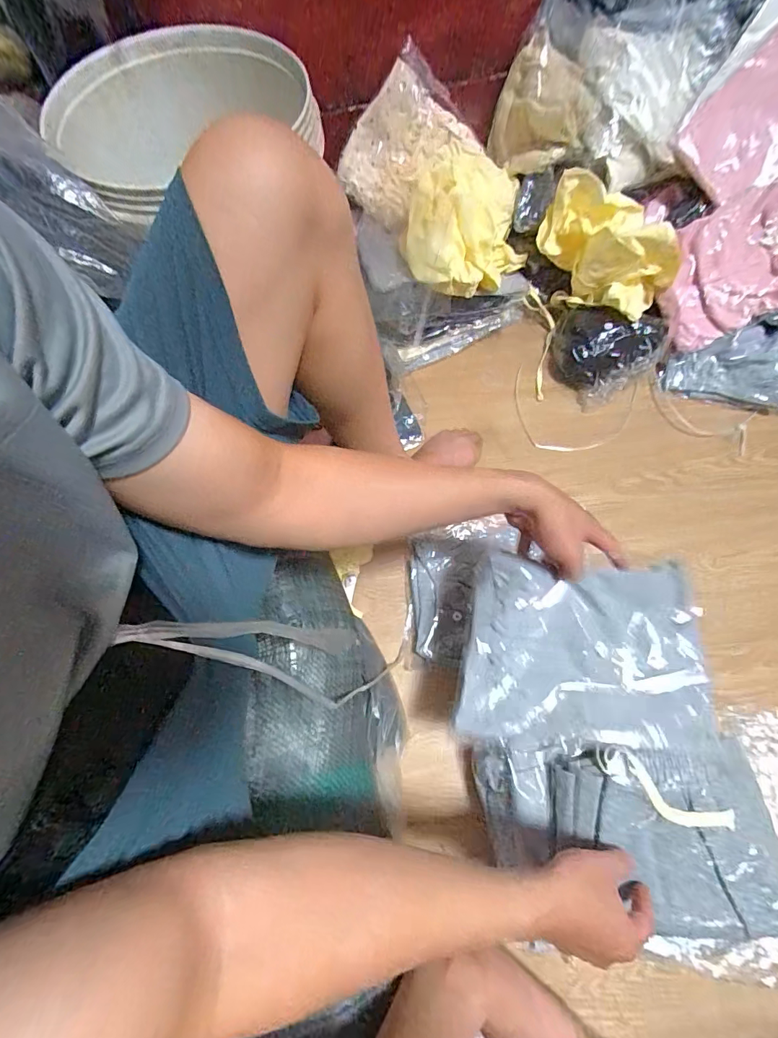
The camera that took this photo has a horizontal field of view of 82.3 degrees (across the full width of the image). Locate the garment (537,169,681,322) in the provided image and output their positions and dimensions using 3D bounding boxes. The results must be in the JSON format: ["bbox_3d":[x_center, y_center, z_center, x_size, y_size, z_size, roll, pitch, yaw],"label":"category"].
[{"bbox_3d":[0.339,-0.424,0.702,0.100,0.142,0.202,-39,73,-13],"label":"garment"}]

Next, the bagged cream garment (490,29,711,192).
[{"bbox_3d":[0.327,-0.665,0.708,0.294,0.150,0.190,15,70,6],"label":"bagged cream garment"}]

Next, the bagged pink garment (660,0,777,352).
[{"bbox_3d":[0.577,-0.512,0.683,0.265,0.067,0.488,15,97,6],"label":"bagged pink garment"}]

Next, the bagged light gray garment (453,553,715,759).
[{"bbox_3d":[0.211,0.140,0.475,0.261,0.055,0.182,3,69,2],"label":"bagged light gray garment"}]

